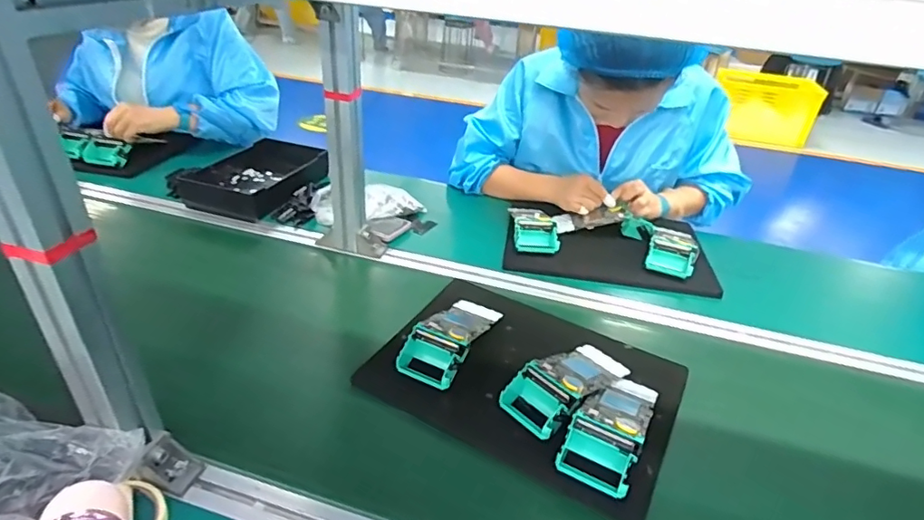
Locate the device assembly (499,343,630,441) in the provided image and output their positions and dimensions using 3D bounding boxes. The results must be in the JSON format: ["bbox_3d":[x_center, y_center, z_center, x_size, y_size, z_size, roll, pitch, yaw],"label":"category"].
[{"bbox_3d":[0.127,0.140,0.622,0.173,0.048,0.073,-23,42,-38],"label":"device assembly"}]

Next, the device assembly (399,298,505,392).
[{"bbox_3d":[-0.007,0.090,0.679,0.075,0.048,0.175,20,38,22],"label":"device assembly"}]

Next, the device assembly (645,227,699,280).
[{"bbox_3d":[0.345,-0.007,0.872,0.079,0.046,0.078,16,33,16],"label":"device assembly"}]

